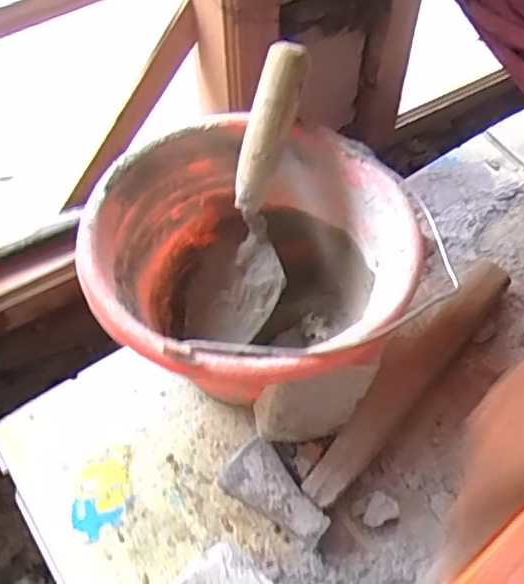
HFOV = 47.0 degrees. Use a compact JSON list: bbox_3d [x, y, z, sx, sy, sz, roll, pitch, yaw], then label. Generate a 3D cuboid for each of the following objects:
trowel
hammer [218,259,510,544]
[{"bbox_3d":[-0.010,-0.075,0.496,0.079,0.244,0.059,16,28,11],"label":"trowel"},{"bbox_3d":[0.114,0.076,0.525,0.323,0.033,0.087,-38,64,-21],"label":"hammer"}]

